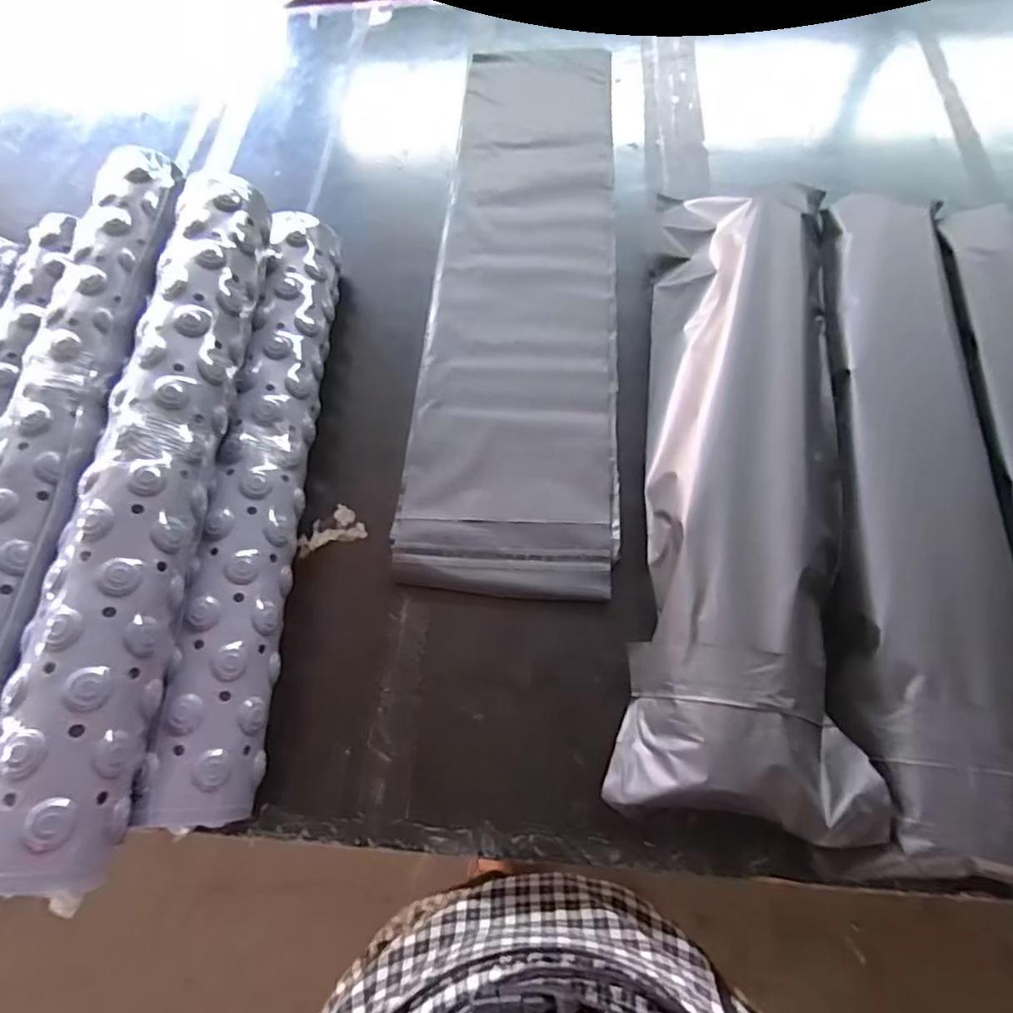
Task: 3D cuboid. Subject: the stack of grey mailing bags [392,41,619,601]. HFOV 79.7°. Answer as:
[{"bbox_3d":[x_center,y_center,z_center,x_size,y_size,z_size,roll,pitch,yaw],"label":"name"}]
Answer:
[{"bbox_3d":[0.023,-0.304,0.731,0.209,0.013,0.842,2,63,5],"label":"stack of grey mailing bags"}]

